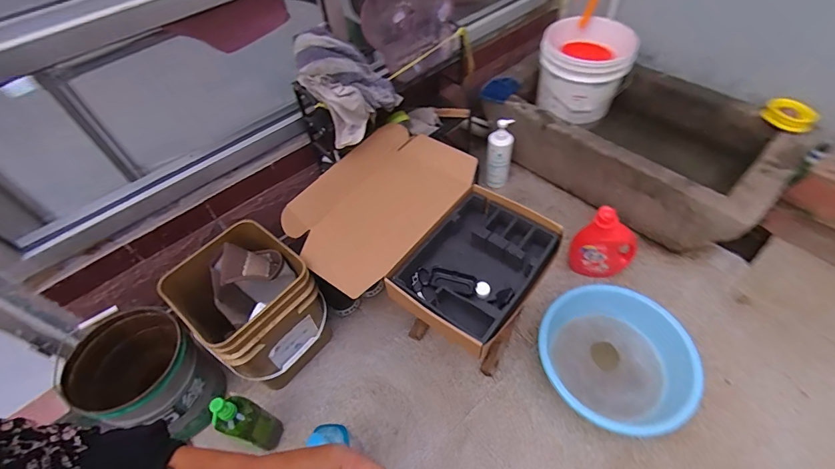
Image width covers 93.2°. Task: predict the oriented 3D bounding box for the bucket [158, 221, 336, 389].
[{"bbox_3d":[-0.424,0.209,1.062,0.273,0.373,0.263,34,58,25],"label":"bucket"}]

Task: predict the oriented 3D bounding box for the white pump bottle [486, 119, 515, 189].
[{"bbox_3d":[0.292,-0.276,1.409,0.080,0.270,0.063,13,51,10],"label":"white pump bottle"}]

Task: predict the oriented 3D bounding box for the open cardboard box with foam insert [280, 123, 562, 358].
[{"bbox_3d":[0.017,-0.014,0.979,0.574,0.137,0.470,33,57,24],"label":"open cardboard box with foam insert"}]

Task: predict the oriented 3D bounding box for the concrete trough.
[{"bbox_3d":[0.714,-0.329,1.400,0.880,0.281,0.573,32,57,24],"label":"concrete trough"}]

